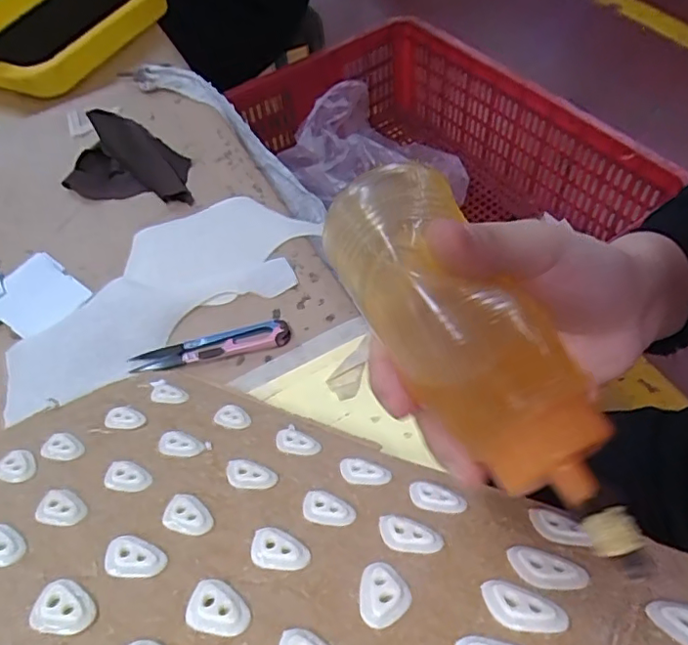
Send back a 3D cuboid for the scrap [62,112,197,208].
[{"bbox_3d":[-0.175,-0.140,0.475,0.115,0.022,0.085,6,55,10],"label":"scrap"}]

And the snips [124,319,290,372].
[{"bbox_3d":[-0.085,0.015,0.358,0.099,0.007,0.020,-13,54,-4],"label":"snips"}]

